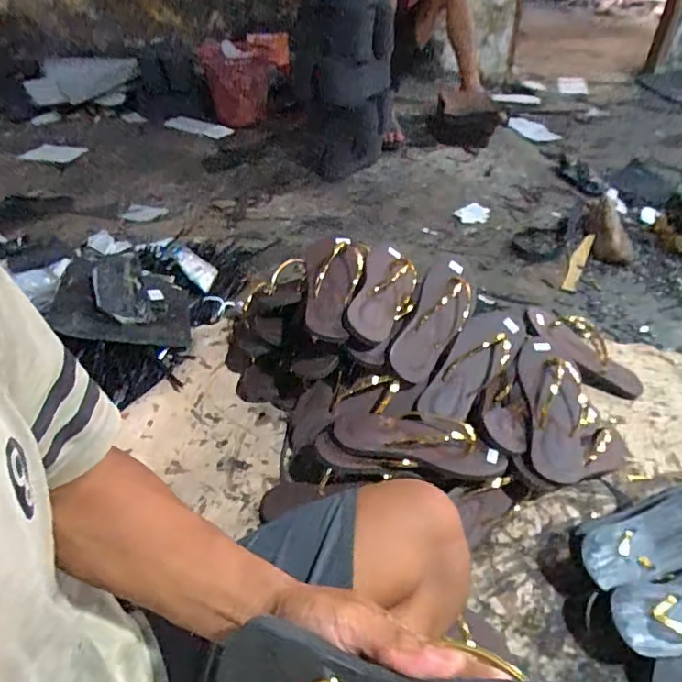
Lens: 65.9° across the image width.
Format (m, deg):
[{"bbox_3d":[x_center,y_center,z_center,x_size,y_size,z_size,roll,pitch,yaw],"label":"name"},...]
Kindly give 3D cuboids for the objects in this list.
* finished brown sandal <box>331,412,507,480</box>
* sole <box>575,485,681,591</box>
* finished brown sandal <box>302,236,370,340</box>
[{"bbox_3d":[0.102,0.125,0.703,0.226,0.037,0.081,8,41,11],"label":"finished brown sandal"},{"bbox_3d":[0.393,0.227,0.620,0.233,0.032,0.084,-7,40,-6],"label":"sole"},{"bbox_3d":[-0.013,-0.084,0.809,0.096,0.044,0.204,3,57,5],"label":"finished brown sandal"}]

